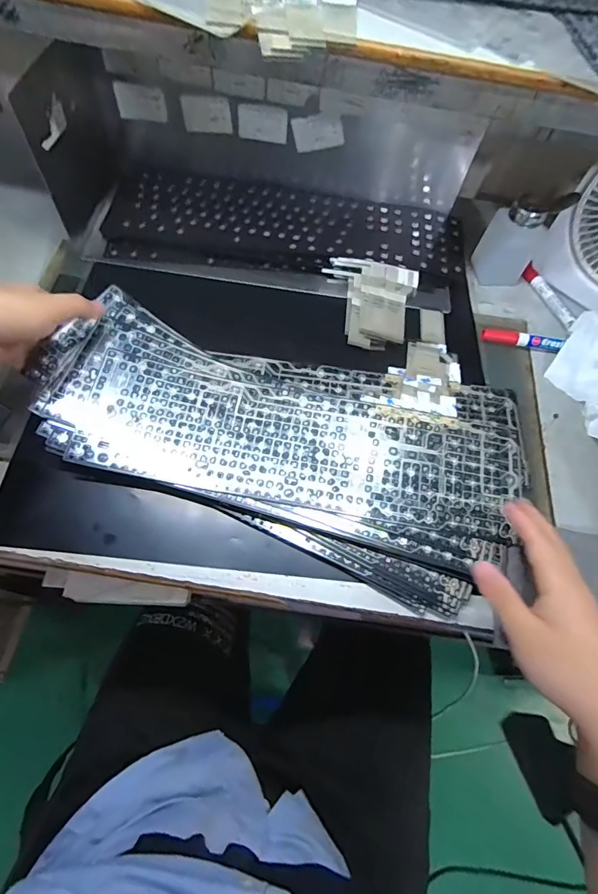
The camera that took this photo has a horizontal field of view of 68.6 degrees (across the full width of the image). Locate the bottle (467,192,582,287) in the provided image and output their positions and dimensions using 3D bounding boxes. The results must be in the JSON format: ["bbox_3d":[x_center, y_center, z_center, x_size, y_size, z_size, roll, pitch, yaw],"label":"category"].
[{"bbox_3d":[0.273,-0.262,0.544,0.071,0.102,0.052,2,65,-6],"label":"bottle"}]

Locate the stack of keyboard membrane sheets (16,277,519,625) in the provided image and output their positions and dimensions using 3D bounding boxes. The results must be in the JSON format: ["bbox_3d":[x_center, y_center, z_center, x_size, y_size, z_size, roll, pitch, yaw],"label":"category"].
[{"bbox_3d":[-0.015,-0.016,0.444,0.465,0.034,0.231,18,65,2],"label":"stack of keyboard membrane sheets"}]

